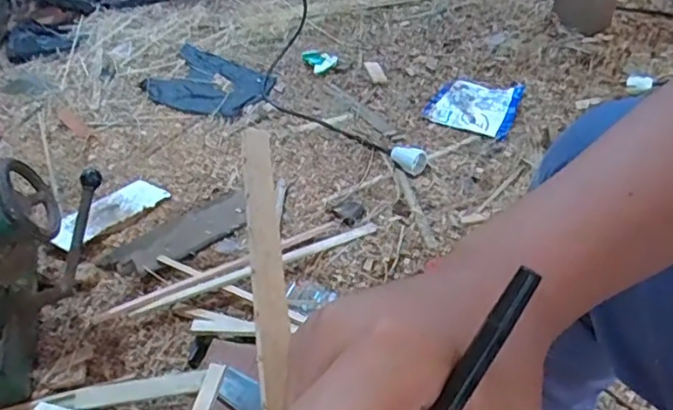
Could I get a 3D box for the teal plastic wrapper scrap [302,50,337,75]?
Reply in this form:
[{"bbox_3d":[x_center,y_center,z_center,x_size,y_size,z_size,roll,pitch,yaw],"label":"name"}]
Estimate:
[{"bbox_3d":[-0.049,-0.345,1.426,0.095,0.012,0.076,22,53,25],"label":"teal plastic wrapper scrap"}]

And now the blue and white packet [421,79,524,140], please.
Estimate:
[{"bbox_3d":[0.284,-0.212,1.236,0.184,0.027,0.154,20,53,24],"label":"blue and white packet"}]

